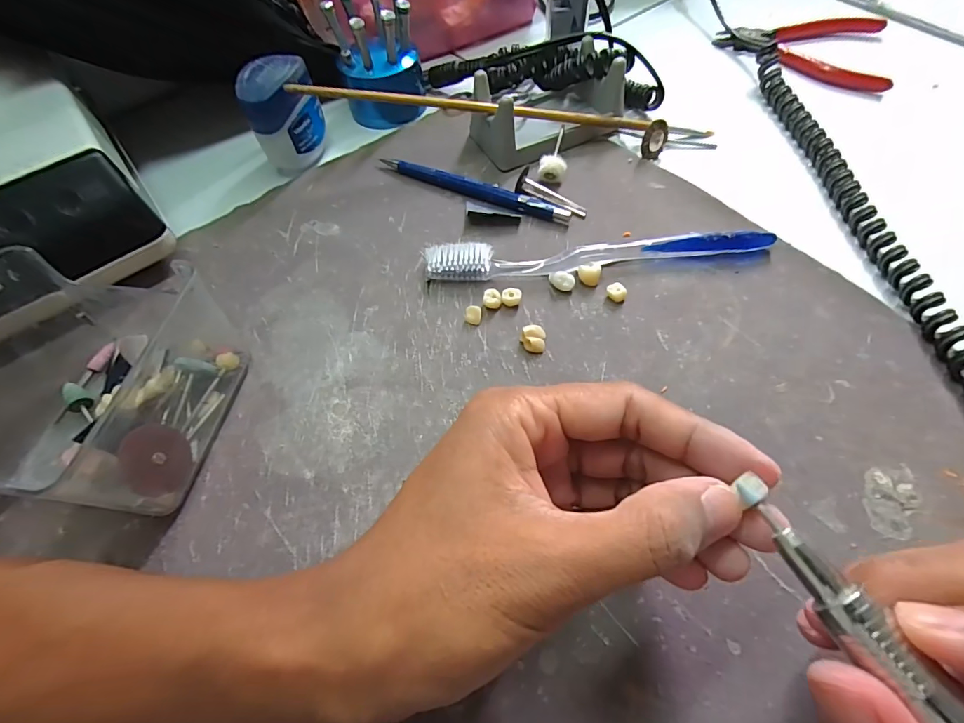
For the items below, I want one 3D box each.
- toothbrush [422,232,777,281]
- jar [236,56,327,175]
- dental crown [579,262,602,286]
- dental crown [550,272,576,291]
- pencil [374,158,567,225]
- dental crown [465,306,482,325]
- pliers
[{"bbox_3d":[0.063,-0.058,0.242,0.186,0.013,0.018,-2,59,2],"label":"toothbrush"},{"bbox_3d":[-0.132,-0.163,0.291,0.039,0.060,0.054,17,62,13],"label":"jar"},{"bbox_3d":[0.058,-0.047,0.238,0.012,0.009,0.009,10,60,10],"label":"dental crown"},{"bbox_3d":[0.043,-0.042,0.236,0.014,0.008,0.008,10,60,10],"label":"dental crown"},{"bbox_3d":[-0.007,-0.110,0.280,0.132,0.007,0.012,23,63,16],"label":"pencil"},{"bbox_3d":[-0.004,-0.025,0.230,0.008,0.006,0.010,-3,59,2],"label":"dental crown"},{"bbox_3d":[0.251,-0.253,0.349,0.119,0.013,0.098,18,62,14],"label":"pliers"}]

